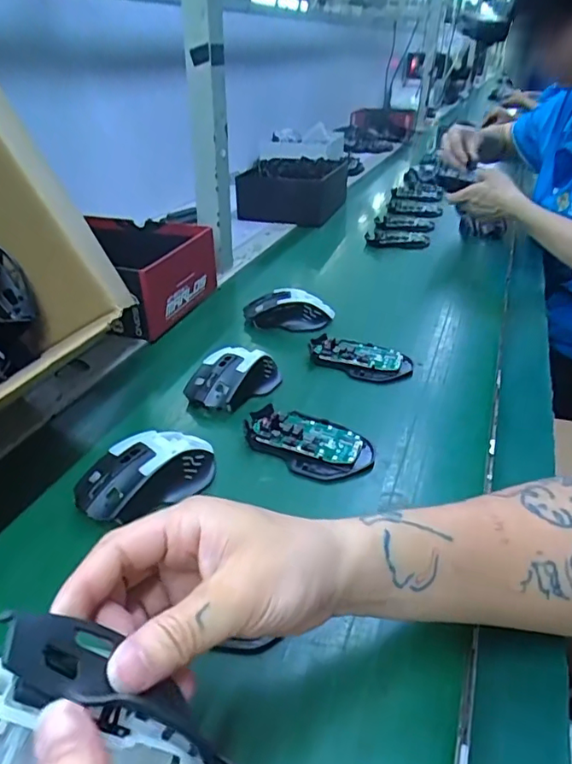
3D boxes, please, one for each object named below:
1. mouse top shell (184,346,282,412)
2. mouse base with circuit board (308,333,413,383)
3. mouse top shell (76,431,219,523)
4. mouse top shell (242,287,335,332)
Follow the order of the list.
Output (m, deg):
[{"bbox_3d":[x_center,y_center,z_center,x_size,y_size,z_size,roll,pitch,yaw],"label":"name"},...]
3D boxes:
[{"bbox_3d":[-0.052,-0.005,0.551,0.058,0.041,0.110,28,45,35],"label":"mouse top shell"},{"bbox_3d":[0.081,-0.027,0.598,0.115,0.016,0.057,11,37,17],"label":"mouse base with circuit board"},{"bbox_3d":[-0.109,0.067,0.427,0.108,0.029,0.060,-24,43,-33],"label":"mouse top shell"},{"bbox_3d":[0.004,-0.089,0.686,0.111,0.046,0.053,-2,35,0],"label":"mouse top shell"}]

